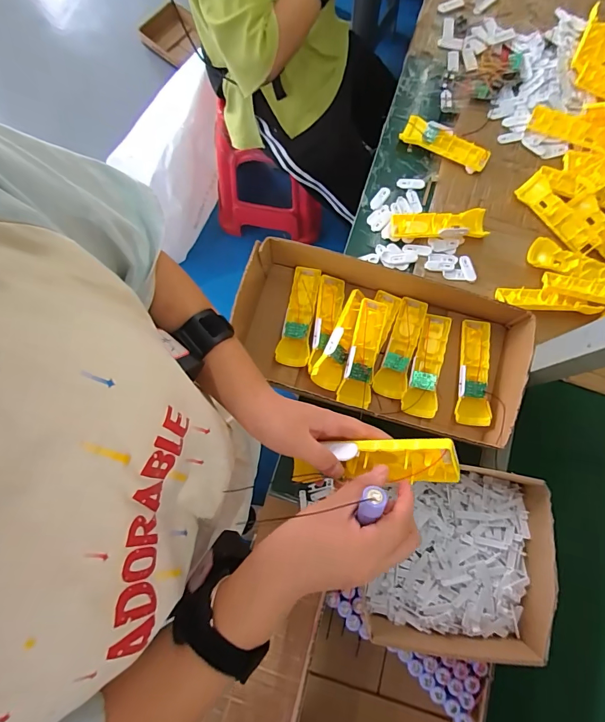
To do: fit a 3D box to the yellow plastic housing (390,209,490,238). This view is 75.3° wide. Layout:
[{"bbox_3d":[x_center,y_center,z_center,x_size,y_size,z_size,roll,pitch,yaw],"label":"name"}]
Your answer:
[{"bbox_3d":[0.236,-0.237,0.685,0.156,0.030,0.046,2,77,-2],"label":"yellow plastic housing"}]

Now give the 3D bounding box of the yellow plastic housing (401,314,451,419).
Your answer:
[{"bbox_3d":[0.196,0.005,0.614,0.046,0.021,0.167,16,77,2],"label":"yellow plastic housing"}]

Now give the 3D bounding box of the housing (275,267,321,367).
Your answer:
[{"bbox_3d":[-0.006,-0.075,0.629,0.049,0.023,0.163,8,76,0],"label":"housing"}]

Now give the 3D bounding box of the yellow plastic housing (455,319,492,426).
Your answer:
[{"bbox_3d":[0.268,0.016,0.613,0.050,0.027,0.164,8,76,0],"label":"yellow plastic housing"}]

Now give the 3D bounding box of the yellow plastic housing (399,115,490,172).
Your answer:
[{"bbox_3d":[0.263,-0.399,0.726,0.161,0.031,0.042,29,77,5],"label":"yellow plastic housing"}]

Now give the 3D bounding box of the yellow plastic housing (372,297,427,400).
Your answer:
[{"bbox_3d":[0.160,-0.024,0.622,0.046,0.022,0.163,22,77,3],"label":"yellow plastic housing"}]

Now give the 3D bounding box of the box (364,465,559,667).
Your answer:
[{"bbox_3d":[0.184,0.227,0.467,0.207,0.055,0.197,7,75,1],"label":"box"}]

